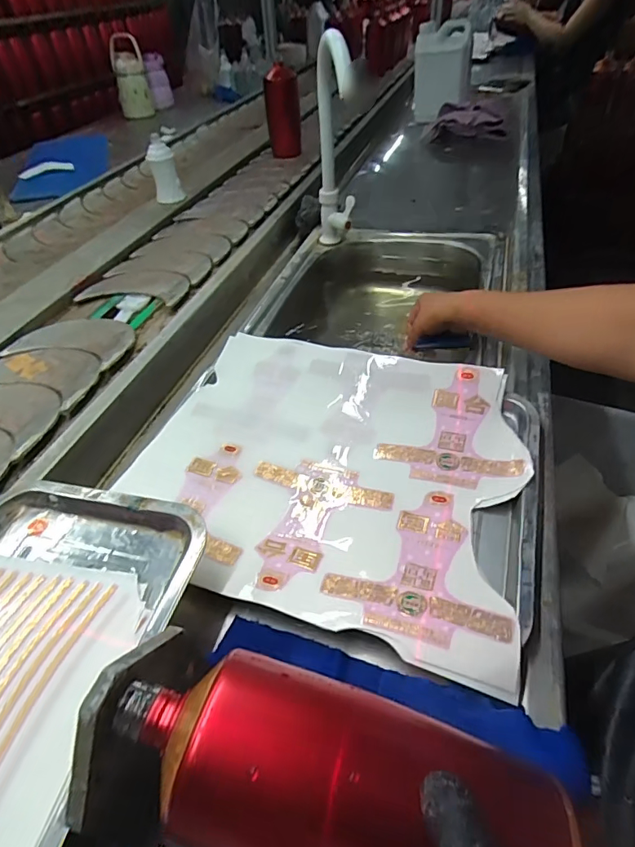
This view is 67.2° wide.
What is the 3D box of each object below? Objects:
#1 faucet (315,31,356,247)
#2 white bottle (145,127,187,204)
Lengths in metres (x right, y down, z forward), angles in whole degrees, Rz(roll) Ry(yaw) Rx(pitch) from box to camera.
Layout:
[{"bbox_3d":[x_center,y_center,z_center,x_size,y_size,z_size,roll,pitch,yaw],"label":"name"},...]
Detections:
[{"bbox_3d":[0.027,-0.472,0.798,0.061,0.286,0.136,-2,45,3],"label":"faucet"},{"bbox_3d":[-0.314,-0.523,0.999,0.063,0.138,0.052,-17,48,-15],"label":"white bottle"}]

